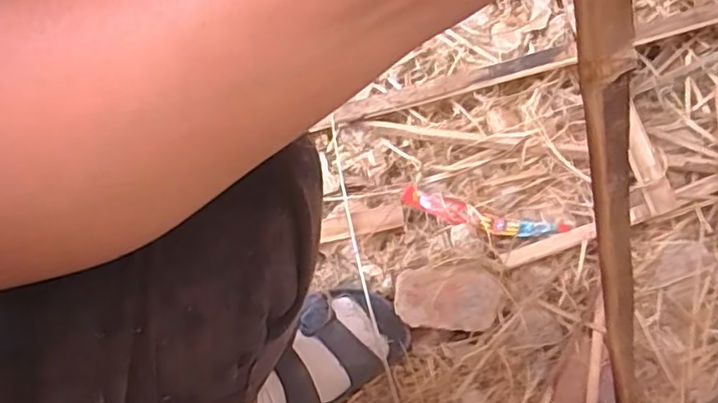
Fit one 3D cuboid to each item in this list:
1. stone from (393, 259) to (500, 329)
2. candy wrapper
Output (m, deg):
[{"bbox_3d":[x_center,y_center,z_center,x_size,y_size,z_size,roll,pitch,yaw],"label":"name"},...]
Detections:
[{"bbox_3d":[0.090,0.097,0.655,0.106,0.052,0.068,5,65,5],"label":"stone"},{"bbox_3d":[0.135,0.017,0.708,0.177,0.017,0.031,15,70,8],"label":"candy wrapper"}]

